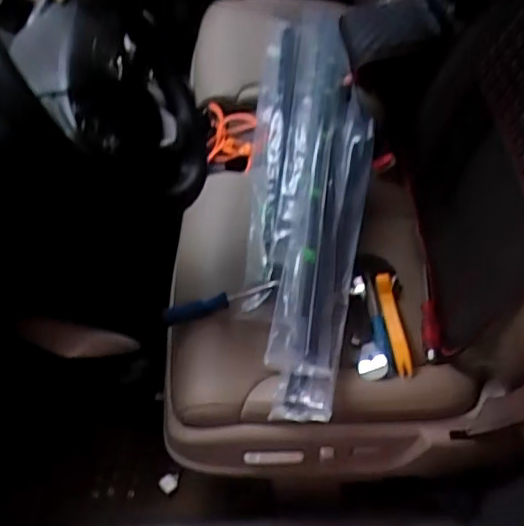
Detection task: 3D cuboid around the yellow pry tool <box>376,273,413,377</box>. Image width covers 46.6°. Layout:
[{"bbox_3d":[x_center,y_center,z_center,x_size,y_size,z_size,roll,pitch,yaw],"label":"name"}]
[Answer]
[{"bbox_3d":[0.196,0.091,0.908,0.024,0.037,0.186,-5,48,2],"label":"yellow pry tool"}]

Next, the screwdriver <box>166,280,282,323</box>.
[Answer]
[{"bbox_3d":[-0.058,0.055,0.866,0.166,0.025,0.027,-12,48,-5],"label":"screwdriver"}]

